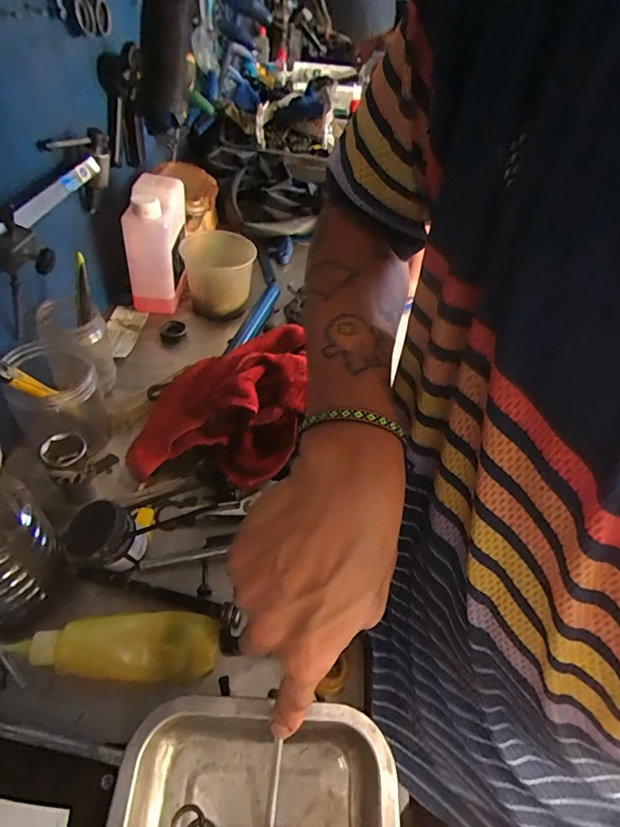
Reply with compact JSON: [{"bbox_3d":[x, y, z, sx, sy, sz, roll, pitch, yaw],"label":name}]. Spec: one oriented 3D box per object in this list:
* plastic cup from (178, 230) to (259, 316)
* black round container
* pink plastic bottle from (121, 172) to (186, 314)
[{"bbox_3d":[-0.145,-0.228,0.716,0.109,0.097,0.117,3,48,-4],"label":"plastic cup"},{"bbox_3d":[-0.195,0.122,0.422,0.054,0.067,0.056,3,48,-4],"label":"black round container"},{"bbox_3d":[-0.231,-0.256,0.676,0.069,0.178,0.116,4,48,-2],"label":"pink plastic bottle"}]

